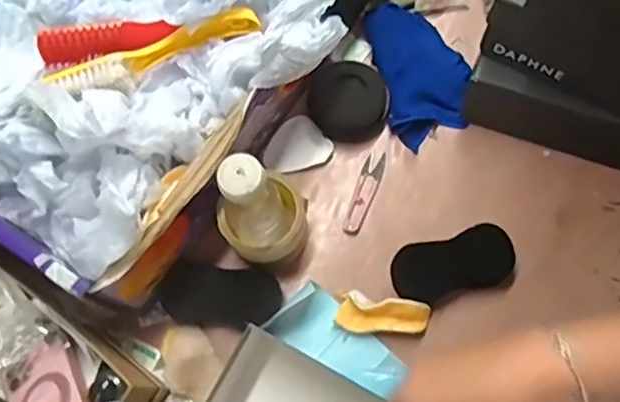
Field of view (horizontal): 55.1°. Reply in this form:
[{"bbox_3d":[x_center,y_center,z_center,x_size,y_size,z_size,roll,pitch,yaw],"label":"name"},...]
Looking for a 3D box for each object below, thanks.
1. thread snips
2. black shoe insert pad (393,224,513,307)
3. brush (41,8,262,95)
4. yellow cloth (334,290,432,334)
[{"bbox_3d":[0.062,-0.008,0.675,0.024,0.009,0.101,17,73,8],"label":"thread snips"},{"bbox_3d":[0.154,0.067,0.638,0.126,0.028,0.063,-18,72,-4],"label":"black shoe insert pad"},{"bbox_3d":[-0.143,-0.142,0.565,0.197,0.042,0.034,-25,73,-6],"label":"brush"},{"bbox_3d":[0.077,0.120,0.624,0.095,0.020,0.041,8,72,5],"label":"yellow cloth"}]

